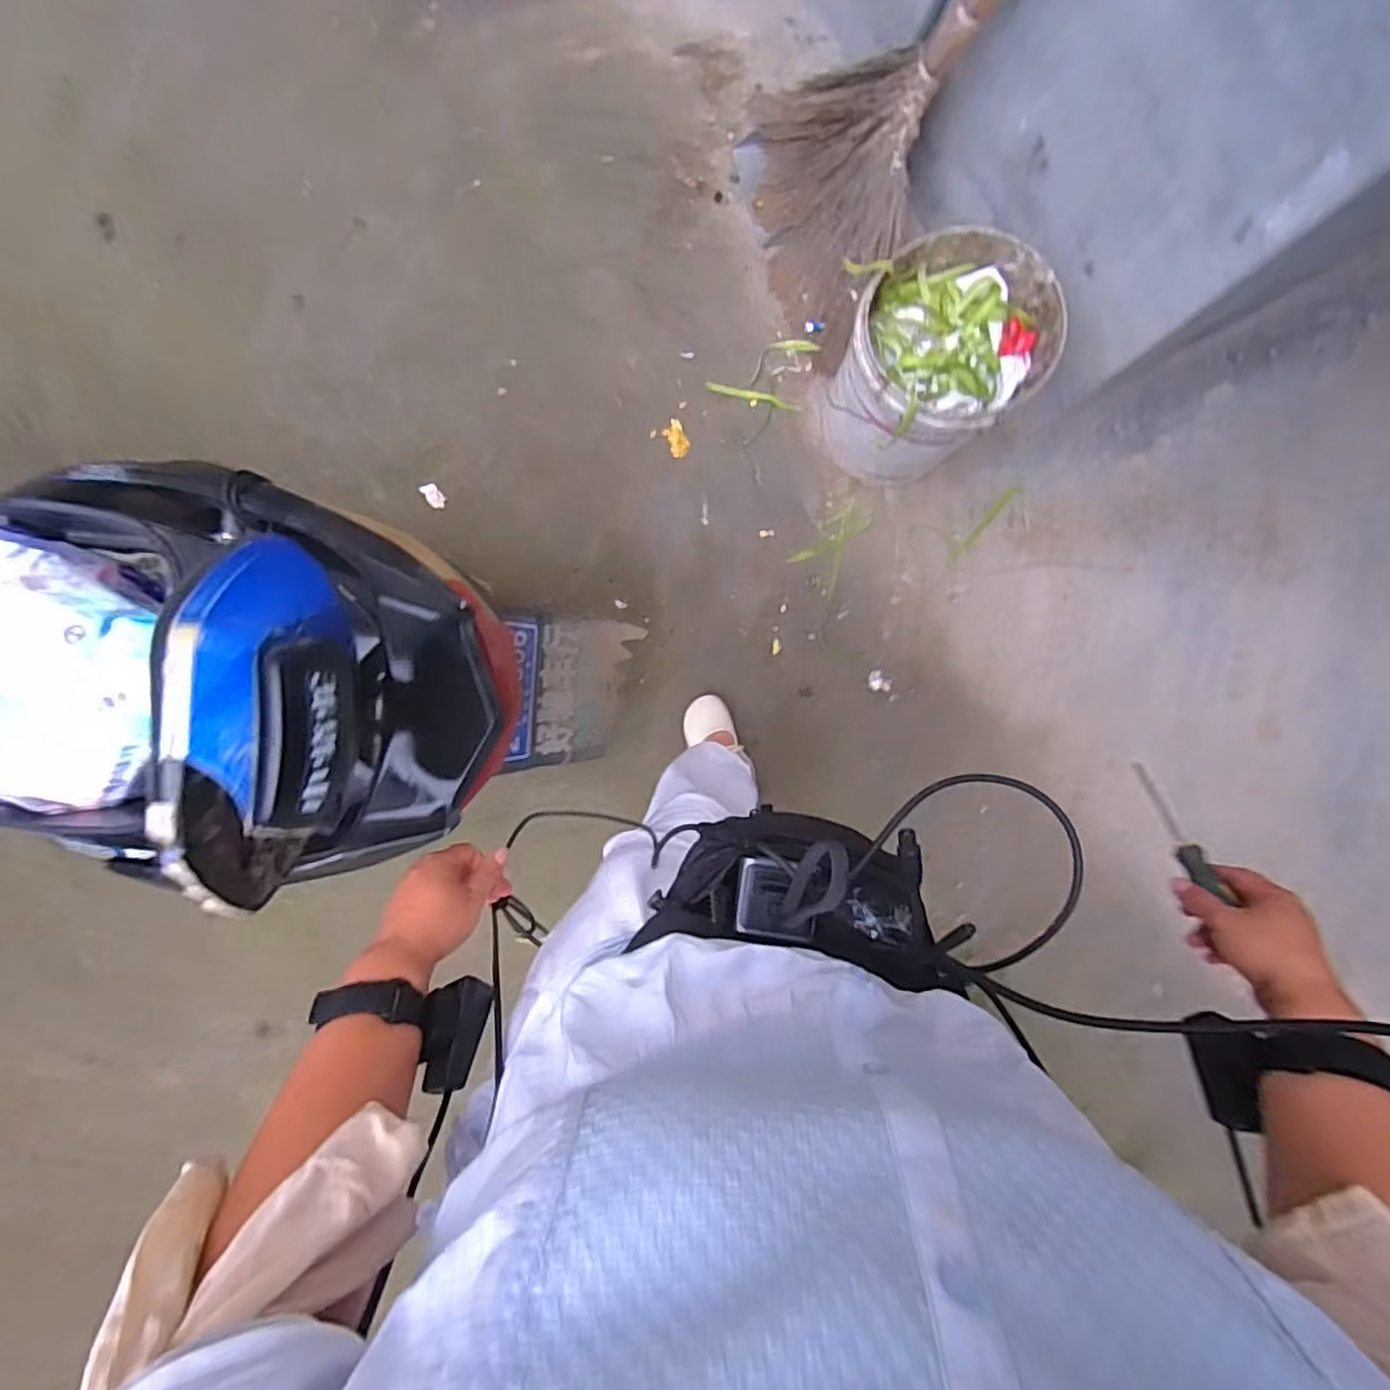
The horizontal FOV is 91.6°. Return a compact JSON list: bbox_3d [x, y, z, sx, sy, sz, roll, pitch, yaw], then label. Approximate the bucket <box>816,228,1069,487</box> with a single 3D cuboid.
[{"bbox_3d":[0.386,-0.564,1.219,0.314,0.356,0.327,0,86,-4],"label":"bucket"}]

